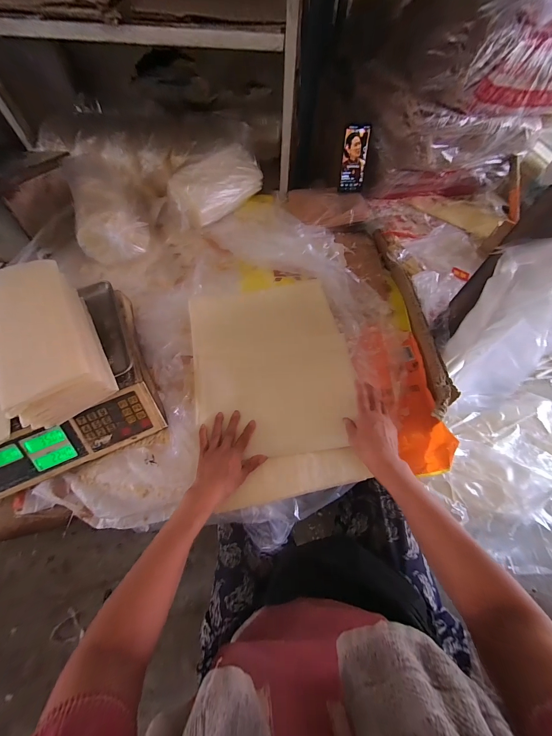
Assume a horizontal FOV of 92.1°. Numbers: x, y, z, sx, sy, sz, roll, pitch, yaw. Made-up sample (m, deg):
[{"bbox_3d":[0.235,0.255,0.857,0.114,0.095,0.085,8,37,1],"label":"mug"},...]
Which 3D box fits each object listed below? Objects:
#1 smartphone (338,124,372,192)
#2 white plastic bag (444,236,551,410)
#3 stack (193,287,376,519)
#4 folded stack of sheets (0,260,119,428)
[{"bbox_3d":[0.223,-0.592,0.760,0.075,0.148,0.015,-1,37,2],"label":"smartphone"},{"bbox_3d":[0.402,-0.028,0.476,0.166,0.432,0.095,1,61,23],"label":"white plastic bag"},{"bbox_3d":[-0.004,0.017,0.574,0.323,0.040,0.465,-8,63,-5],"label":"stack"},{"bbox_3d":[-0.360,-0.041,0.420,0.122,0.084,0.236,-27,66,-14],"label":"folded stack of sheets"}]

